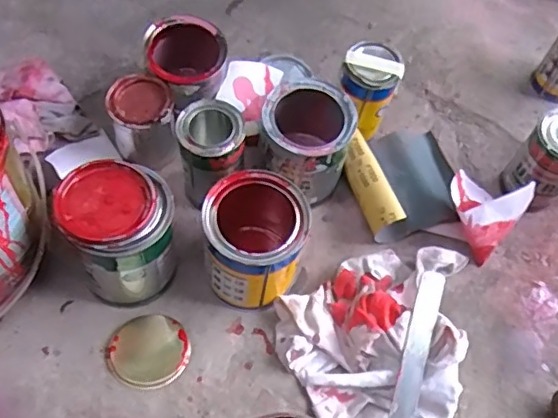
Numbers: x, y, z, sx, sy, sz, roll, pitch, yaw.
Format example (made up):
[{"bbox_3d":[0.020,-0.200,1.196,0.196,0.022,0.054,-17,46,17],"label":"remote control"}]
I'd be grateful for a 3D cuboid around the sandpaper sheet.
[{"bbox_3d":[0.162,-0.043,0.721,0.149,0.055,0.143,-13,65,-10],"label":"sandpaper sheet"}]

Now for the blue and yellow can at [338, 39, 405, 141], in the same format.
[{"bbox_3d":[0.110,-0.140,0.726,0.067,0.137,0.072,1,64,-2],"label":"blue and yellow can"}]

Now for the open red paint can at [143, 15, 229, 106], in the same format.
[{"bbox_3d":[-0.113,-0.172,0.720,0.097,0.102,0.110,-19,66,-12],"label":"open red paint can"}]

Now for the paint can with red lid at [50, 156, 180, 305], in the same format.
[{"bbox_3d":[-0.160,0.024,0.590,0.106,0.123,0.107,1,64,-2],"label":"paint can with red lid"}]

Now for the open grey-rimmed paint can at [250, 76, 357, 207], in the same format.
[{"bbox_3d":[0.030,-0.075,0.689,0.106,0.134,0.113,15,63,4],"label":"open grey-rimmed paint can"}]

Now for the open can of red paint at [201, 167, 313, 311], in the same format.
[{"bbox_3d":[-0.023,0.034,0.614,0.104,0.122,0.112,1,64,-2],"label":"open can of red paint"}]

